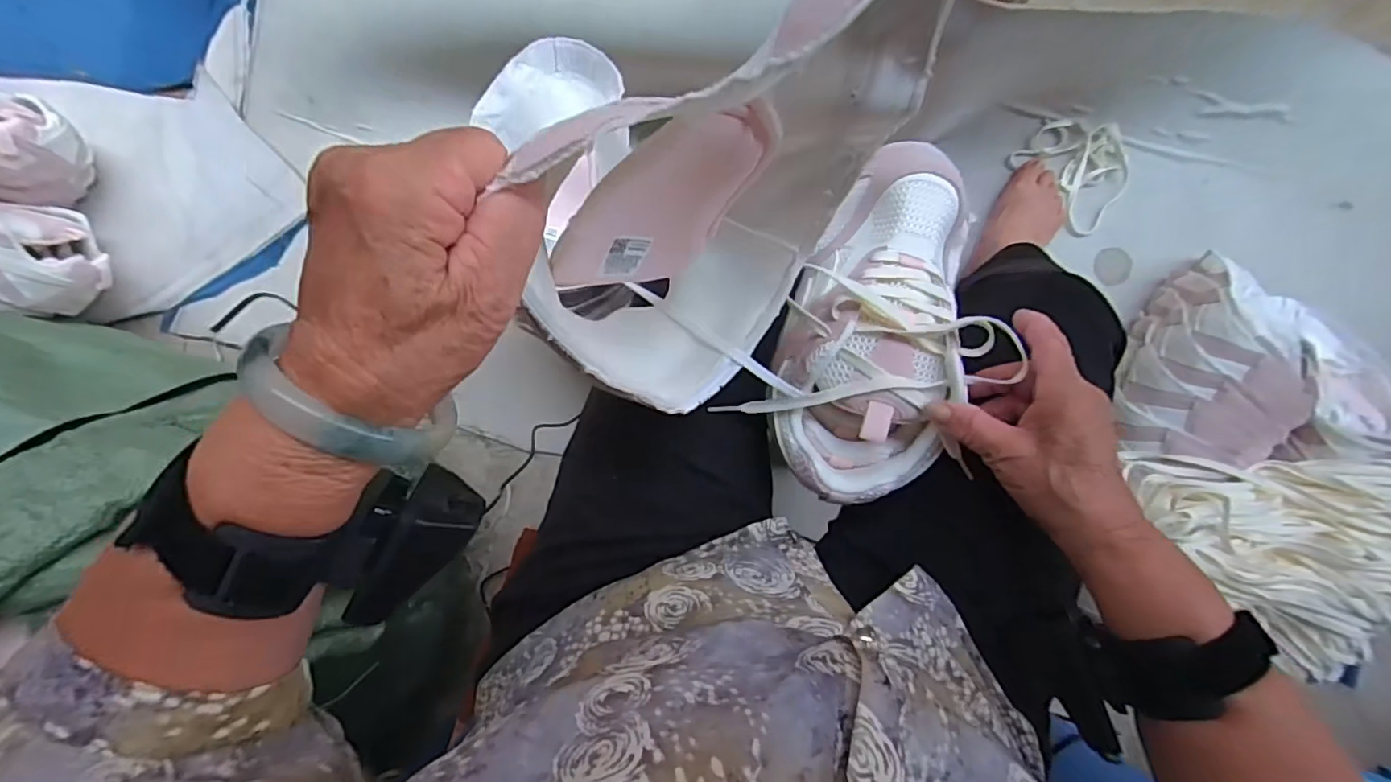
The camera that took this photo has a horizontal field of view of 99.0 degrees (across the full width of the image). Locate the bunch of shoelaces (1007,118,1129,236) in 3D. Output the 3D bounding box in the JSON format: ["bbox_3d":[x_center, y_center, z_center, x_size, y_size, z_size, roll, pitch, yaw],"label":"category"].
[{"bbox_3d":[0.497,-0.290,0.767,0.113,0.019,0.139,-44,87,2],"label":"bunch of shoelaces"}]

